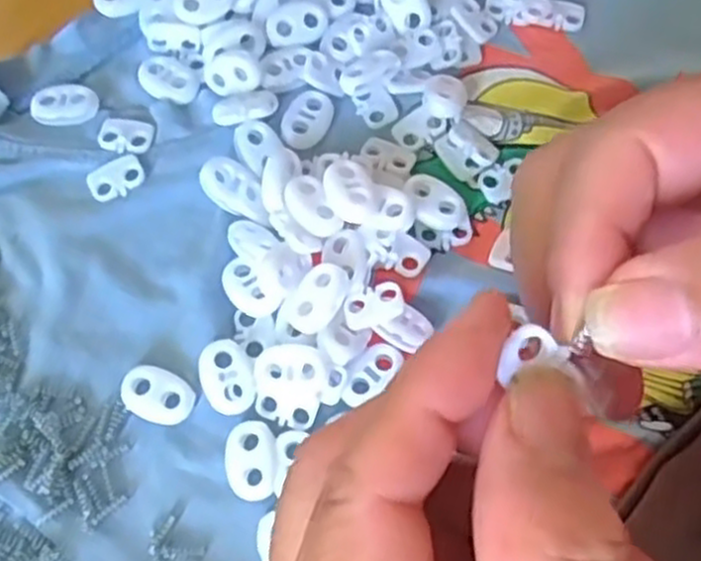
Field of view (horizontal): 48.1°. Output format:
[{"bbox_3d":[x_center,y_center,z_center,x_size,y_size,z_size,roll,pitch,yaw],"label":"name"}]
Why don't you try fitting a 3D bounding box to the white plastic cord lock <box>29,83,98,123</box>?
[{"bbox_3d":[-0.098,-0.061,0.271,0.022,0.004,0.015,-3,69,-2],"label":"white plastic cord lock"}]

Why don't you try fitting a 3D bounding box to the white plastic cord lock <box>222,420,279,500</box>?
[{"bbox_3d":[-0.029,0.052,0.229,0.015,0.004,0.022,-4,69,-3],"label":"white plastic cord lock"}]

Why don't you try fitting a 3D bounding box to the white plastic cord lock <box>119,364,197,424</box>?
[{"bbox_3d":[-0.058,0.034,0.236,0.022,0.004,0.015,22,70,7],"label":"white plastic cord lock"}]

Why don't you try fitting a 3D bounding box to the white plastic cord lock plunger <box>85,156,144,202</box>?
[{"bbox_3d":[-0.078,-0.035,0.261,0.019,0.004,0.013,-24,72,-10],"label":"white plastic cord lock plunger"}]

